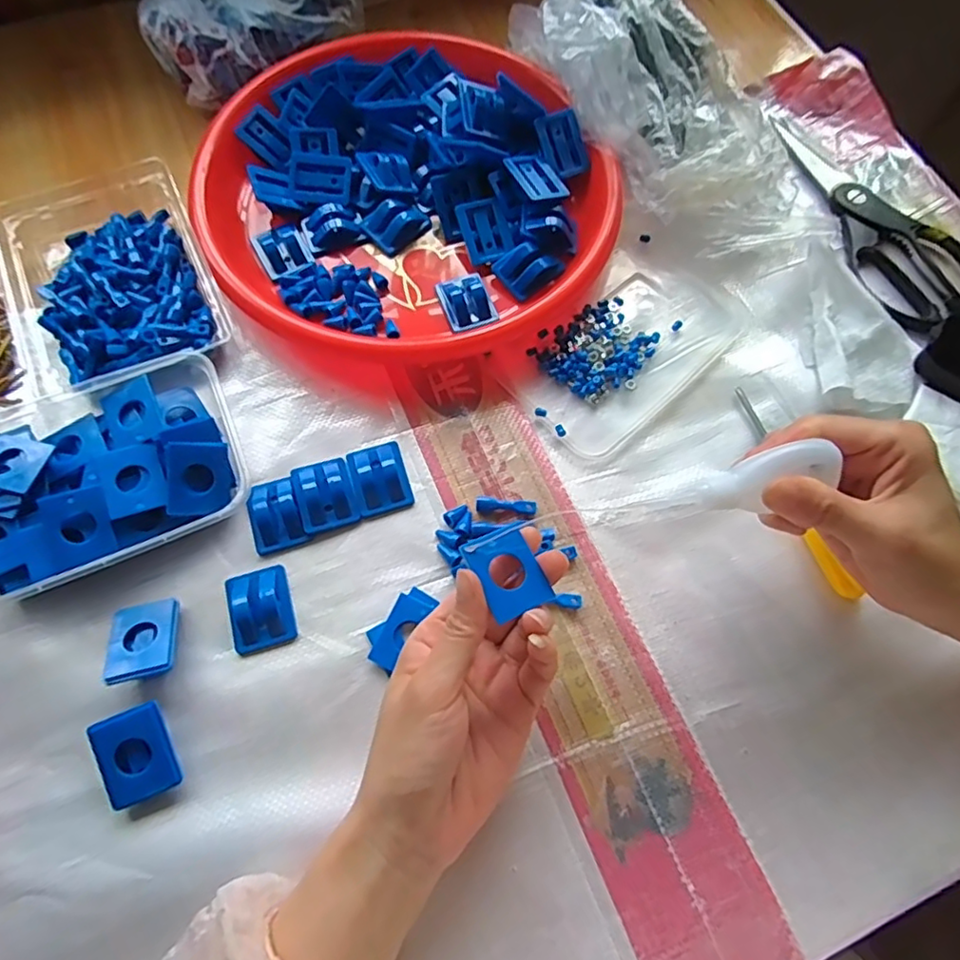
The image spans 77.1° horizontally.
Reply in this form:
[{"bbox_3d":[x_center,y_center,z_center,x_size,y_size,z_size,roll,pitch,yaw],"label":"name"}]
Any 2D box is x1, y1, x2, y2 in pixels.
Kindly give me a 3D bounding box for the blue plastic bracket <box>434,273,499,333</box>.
[{"bbox_3d":[-0.009,-0.122,0.414,0.033,0.009,0.036,-21,93,-3],"label":"blue plastic bracket"}]

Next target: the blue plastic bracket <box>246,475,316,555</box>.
[{"bbox_3d":[-0.123,0.020,0.362,0.031,0.012,0.042,-17,70,-9],"label":"blue plastic bracket"}]

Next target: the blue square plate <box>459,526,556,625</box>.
[{"bbox_3d":[0.013,0.044,0.284,0.029,0.005,0.040,-25,75,-21],"label":"blue square plate"}]

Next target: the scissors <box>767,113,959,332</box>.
[{"bbox_3d":[0.303,-0.204,0.456,0.088,0.013,0.212,-11,69,-6],"label":"scissors"}]

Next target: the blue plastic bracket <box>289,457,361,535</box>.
[{"bbox_3d":[-0.095,0.008,0.368,0.034,0.013,0.044,-18,70,-9],"label":"blue plastic bracket"}]

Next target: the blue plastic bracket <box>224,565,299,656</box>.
[{"bbox_3d":[-0.125,0.072,0.341,0.034,0.012,0.045,-17,70,-9],"label":"blue plastic bracket"}]

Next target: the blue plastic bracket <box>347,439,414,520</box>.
[{"bbox_3d":[-0.062,-0.002,0.374,0.033,0.014,0.044,-18,70,-9],"label":"blue plastic bracket"}]

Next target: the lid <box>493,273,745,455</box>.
[{"bbox_3d":[0.100,-0.087,0.410,0.155,0.009,0.092,-36,74,-15],"label":"lid"}]

